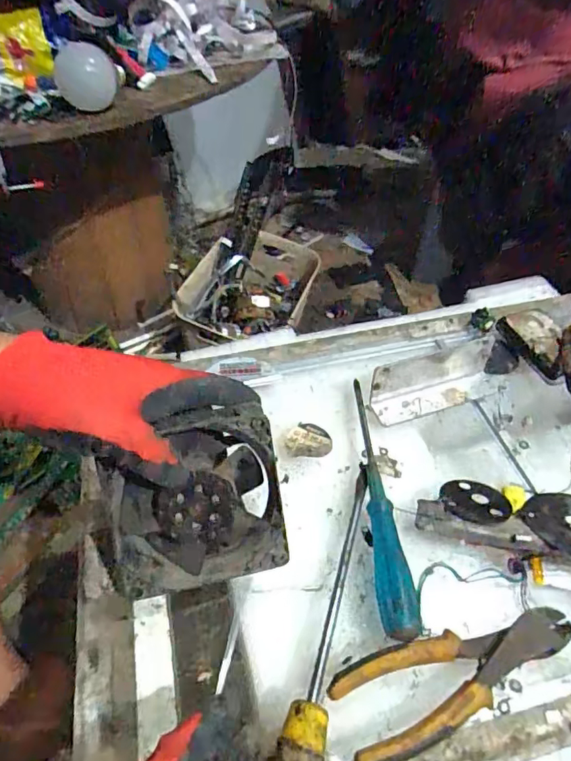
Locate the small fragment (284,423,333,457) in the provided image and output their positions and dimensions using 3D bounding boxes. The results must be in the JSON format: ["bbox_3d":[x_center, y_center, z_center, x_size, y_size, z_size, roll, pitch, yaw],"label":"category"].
[{"bbox_3d":[0.022,0.057,0.474,0.043,0.004,0.038,2,47,4],"label":"small fragment"}]

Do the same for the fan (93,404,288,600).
[{"bbox_3d":[-0.070,0.086,0.363,0.128,0.123,0.030,-10,13,-7],"label":"fan"}]

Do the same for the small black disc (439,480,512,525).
[{"bbox_3d":[0.158,0.100,0.415,0.055,0.004,0.055,1,25,0],"label":"small black disc"}]

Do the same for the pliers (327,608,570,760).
[{"bbox_3d":[0.116,0.196,0.335,0.169,0.021,0.056,-17,48,-13],"label":"pliers"}]

